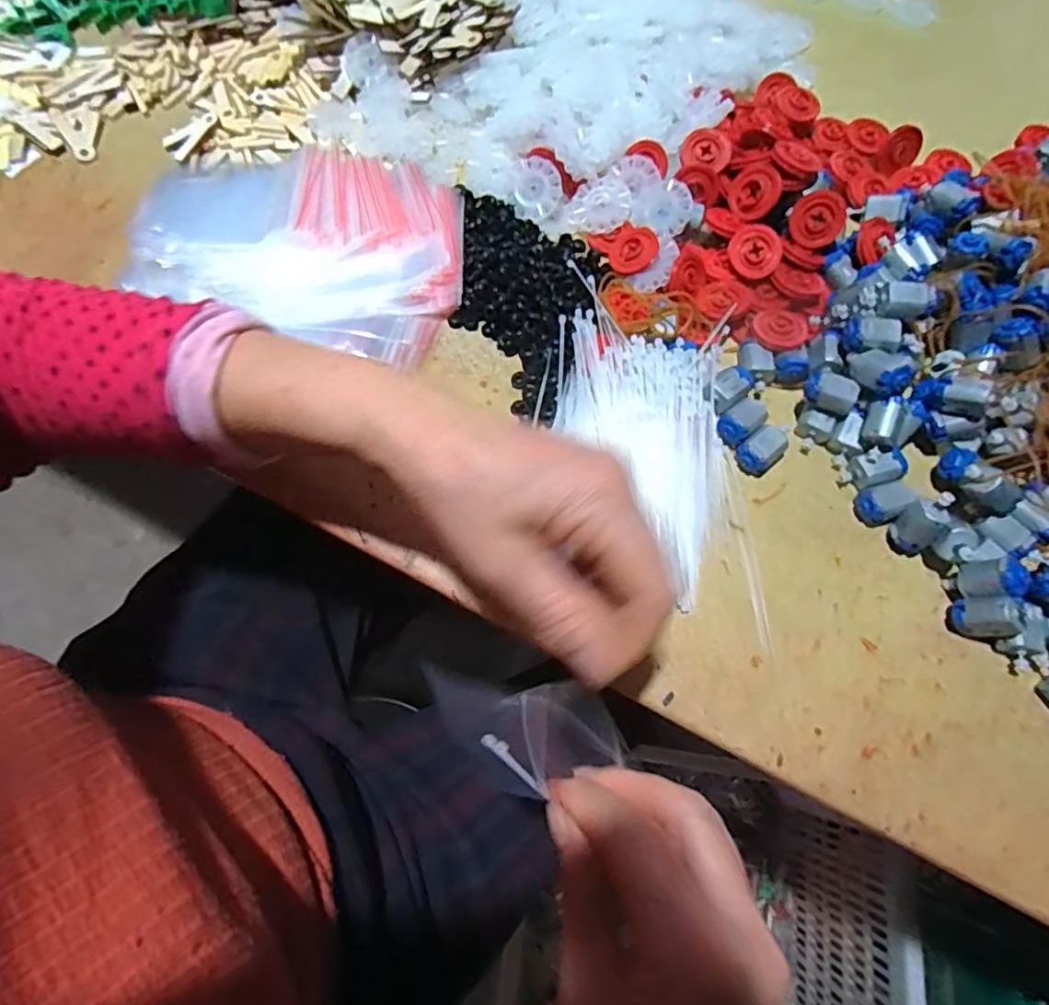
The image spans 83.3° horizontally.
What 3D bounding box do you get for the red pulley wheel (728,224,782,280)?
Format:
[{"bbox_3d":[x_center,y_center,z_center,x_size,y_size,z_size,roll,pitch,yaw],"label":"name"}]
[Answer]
[{"bbox_3d":[0.147,-0.160,0.377,0.030,0.004,0.032,3,103,14],"label":"red pulley wheel"}]

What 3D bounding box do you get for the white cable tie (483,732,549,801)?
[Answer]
[{"bbox_3d":[-0.004,0.105,0.237,0.033,0.004,0.007,38,72,25],"label":"white cable tie"}]

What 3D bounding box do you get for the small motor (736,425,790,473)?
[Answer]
[{"bbox_3d":[0.138,-0.031,0.342,0.028,0.015,0.019,-35,74,-12],"label":"small motor"}]

